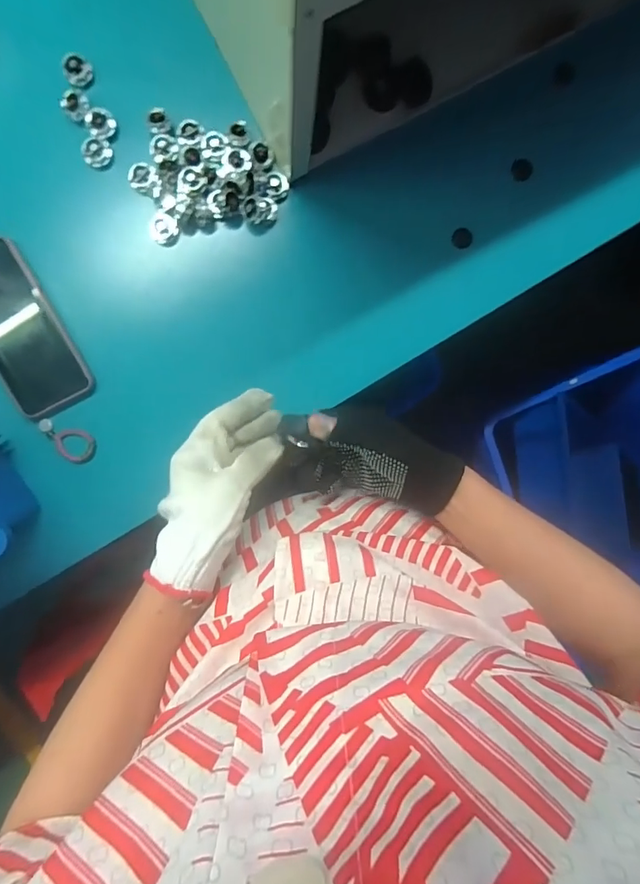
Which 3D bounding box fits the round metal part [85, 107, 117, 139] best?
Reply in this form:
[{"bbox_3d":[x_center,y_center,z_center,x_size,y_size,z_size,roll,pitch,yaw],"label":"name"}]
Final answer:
[{"bbox_3d":[-0.215,-0.312,0.455,0.026,0.007,0.027,-1,98,-5],"label":"round metal part"}]

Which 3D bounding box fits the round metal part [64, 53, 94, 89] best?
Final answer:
[{"bbox_3d":[-0.234,-0.359,0.452,0.025,0.011,0.025,-1,98,-5],"label":"round metal part"}]

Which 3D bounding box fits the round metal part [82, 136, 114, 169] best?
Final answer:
[{"bbox_3d":[-0.221,-0.287,0.462,0.027,0.009,0.025,-1,98,-5],"label":"round metal part"}]

